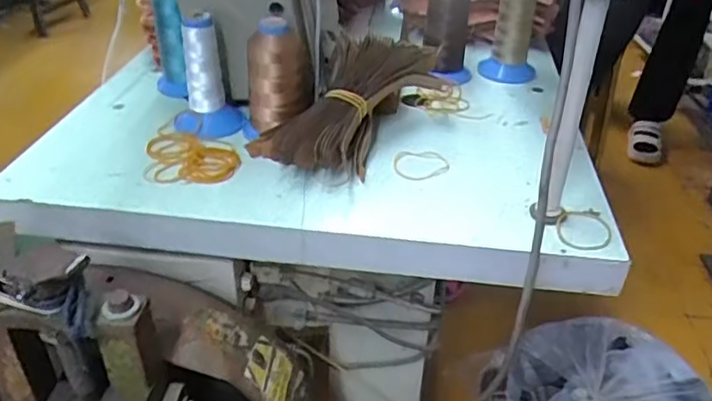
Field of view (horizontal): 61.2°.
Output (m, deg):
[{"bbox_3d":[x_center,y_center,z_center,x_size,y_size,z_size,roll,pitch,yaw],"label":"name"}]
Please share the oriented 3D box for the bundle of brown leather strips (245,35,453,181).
[{"bbox_3d":[-0.004,-0.095,0.605,0.114,0.077,0.231,23,47,27],"label":"bundle of brown leather strips"}]

